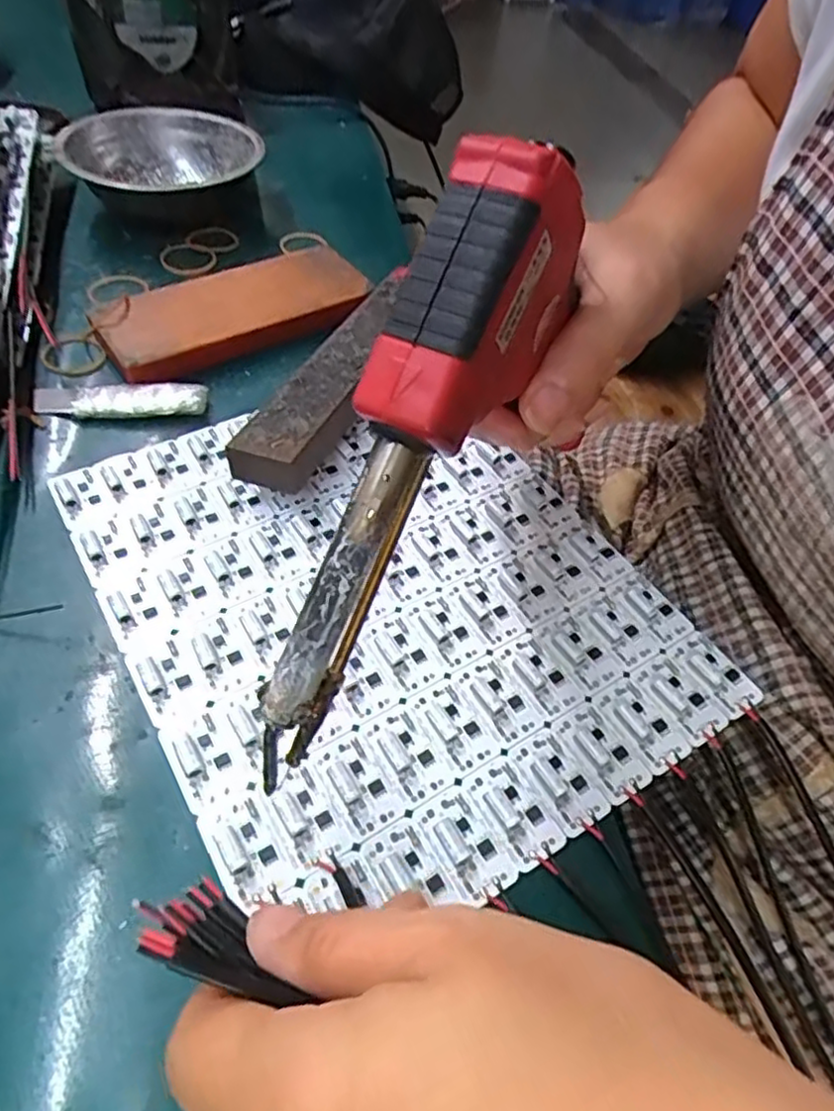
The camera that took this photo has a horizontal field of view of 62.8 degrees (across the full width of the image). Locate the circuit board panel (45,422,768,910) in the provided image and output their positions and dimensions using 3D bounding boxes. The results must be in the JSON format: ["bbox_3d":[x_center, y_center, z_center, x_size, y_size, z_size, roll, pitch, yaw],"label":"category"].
[{"bbox_3d":[-0.015,0.012,0.282,0.195,0.008,0.237,-25,57,-23],"label":"circuit board panel"}]

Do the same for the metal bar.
[{"bbox_3d":[-0.036,-0.092,0.348,0.034,0.029,0.174,19,52,10],"label":"metal bar"}]

